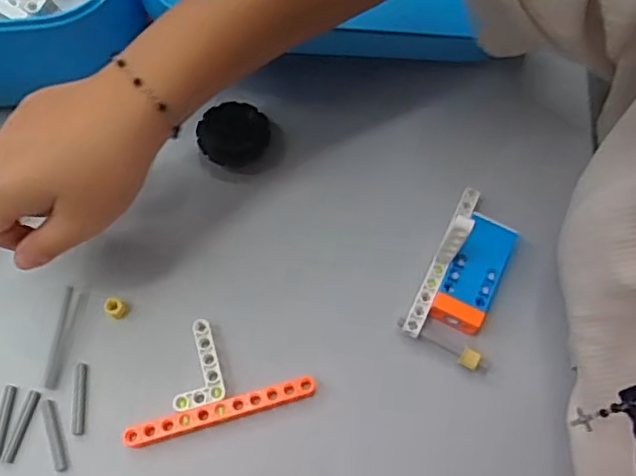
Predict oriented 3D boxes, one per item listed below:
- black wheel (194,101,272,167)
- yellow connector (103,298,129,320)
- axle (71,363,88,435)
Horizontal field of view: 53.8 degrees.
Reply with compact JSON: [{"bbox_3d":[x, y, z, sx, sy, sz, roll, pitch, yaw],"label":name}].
[{"bbox_3d":[-0.058,-0.071,0.433,0.049,0.019,0.042,-12,67,-8],"label":"black wheel"},{"bbox_3d":[-0.121,0.042,0.378,0.014,0.009,0.012,29,68,10],"label":"yellow connector"},{"bbox_3d":[-0.137,0.092,0.359,0.007,0.005,0.039,-4,66,-4],"label":"axle"}]

